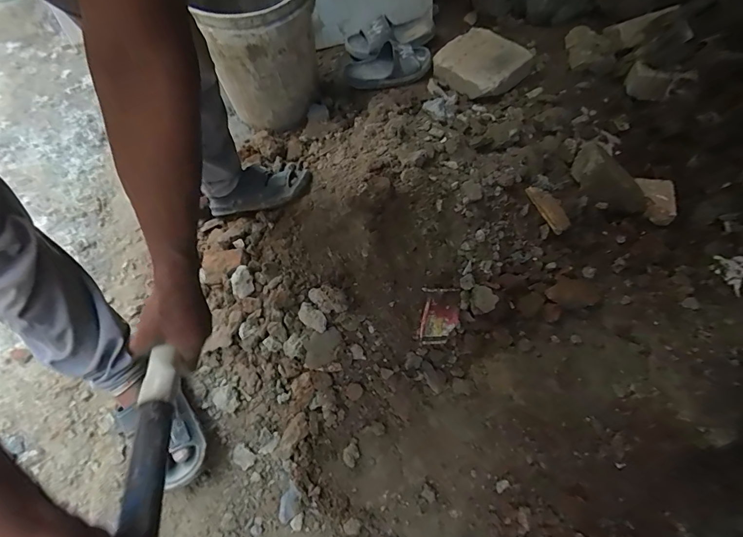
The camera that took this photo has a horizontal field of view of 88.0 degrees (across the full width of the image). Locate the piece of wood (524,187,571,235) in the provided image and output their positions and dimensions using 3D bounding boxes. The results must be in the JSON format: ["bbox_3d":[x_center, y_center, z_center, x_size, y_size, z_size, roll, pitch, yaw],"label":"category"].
[{"bbox_3d":[0.372,-0.128,0.806,0.035,0.033,0.114,-36,85,-18],"label":"piece of wood"}]

